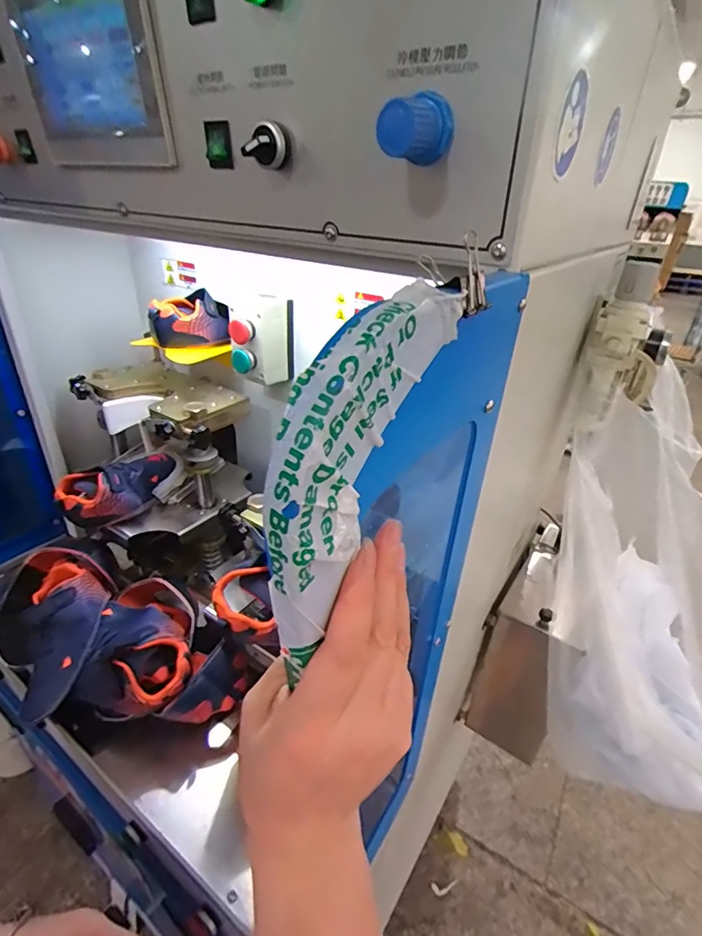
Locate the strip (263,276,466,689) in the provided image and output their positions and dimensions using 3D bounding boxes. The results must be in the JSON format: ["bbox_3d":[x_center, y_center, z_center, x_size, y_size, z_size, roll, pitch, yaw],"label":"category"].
[{"bbox_3d":[-0.002,0.001,0.189,0.020,0.177,0.068,22,0,28],"label":"strip"}]

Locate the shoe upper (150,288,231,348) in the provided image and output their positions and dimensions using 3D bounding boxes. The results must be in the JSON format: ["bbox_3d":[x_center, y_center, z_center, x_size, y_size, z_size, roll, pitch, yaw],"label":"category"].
[{"bbox_3d":[-0.267,-0.244,0.777,0.128,0.073,0.079,-6,31,-15],"label":"shoe upper"}]

